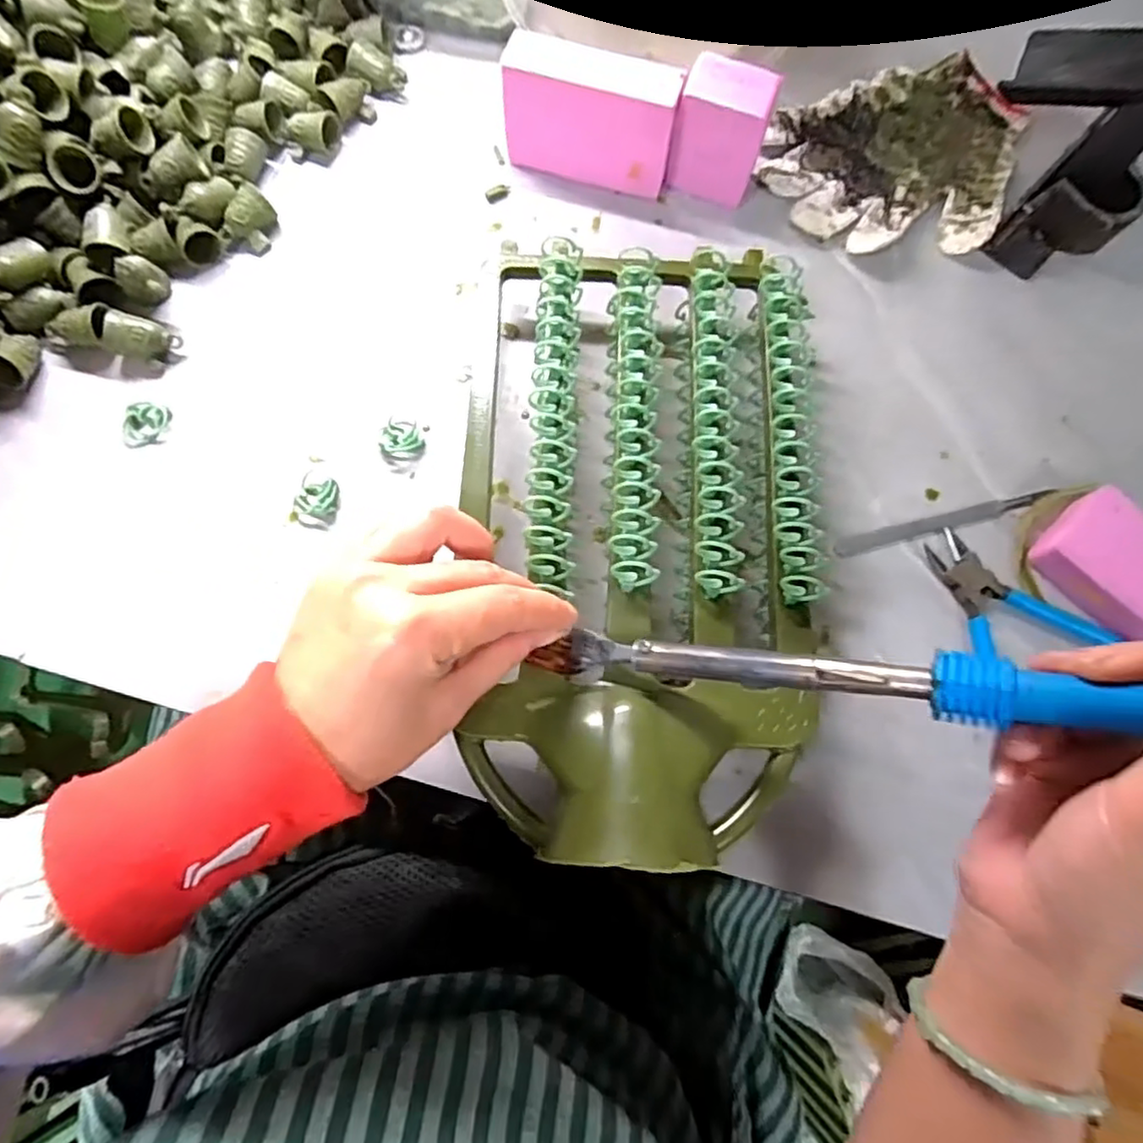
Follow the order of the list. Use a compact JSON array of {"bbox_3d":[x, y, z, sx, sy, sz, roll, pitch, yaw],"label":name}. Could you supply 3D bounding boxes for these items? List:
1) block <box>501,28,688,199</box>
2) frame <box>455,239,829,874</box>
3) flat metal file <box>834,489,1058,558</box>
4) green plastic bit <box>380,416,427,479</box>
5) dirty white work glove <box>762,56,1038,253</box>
[{"bbox_3d":[0.012,-0.288,0.435,0.109,0.071,0.033,17,74,3],"label":"block"},{"bbox_3d":[0.034,-0.022,0.359,0.177,0.071,0.316,4,74,-1],"label":"frame"},{"bbox_3d":[0.220,-0.030,0.401,0.134,0.005,0.010,-15,75,-6],"label":"flat metal file"},{"bbox_3d":[-0.100,-0.074,0.399,0.026,0.004,0.032,7,74,0],"label":"green plastic bit"},{"bbox_3d":[0.239,-0.285,0.469,0.200,0.017,0.148,-31,78,-10],"label":"dirty white work glove"}]

